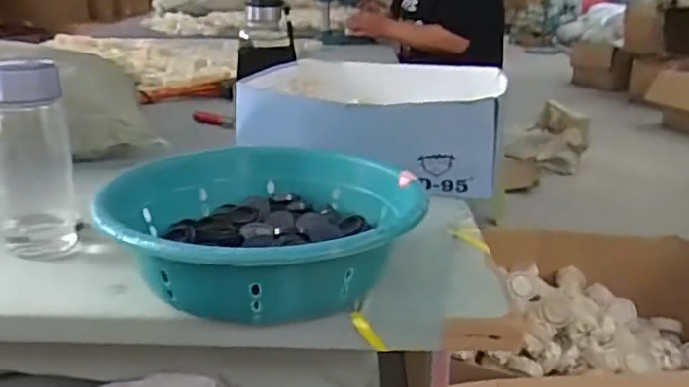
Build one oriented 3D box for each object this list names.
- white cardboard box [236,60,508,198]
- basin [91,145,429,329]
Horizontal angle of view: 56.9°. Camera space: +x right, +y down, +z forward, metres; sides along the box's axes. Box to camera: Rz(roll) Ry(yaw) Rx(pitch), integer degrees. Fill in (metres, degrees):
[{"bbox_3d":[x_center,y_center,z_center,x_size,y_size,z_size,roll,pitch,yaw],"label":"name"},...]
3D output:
[{"bbox_3d":[0.039,-0.105,0.871,0.331,0.104,0.276,6,20,11],"label":"white cardboard box"},{"bbox_3d":[-0.058,0.031,0.537,0.229,0.090,0.237,2,20,-1],"label":"basin"}]

